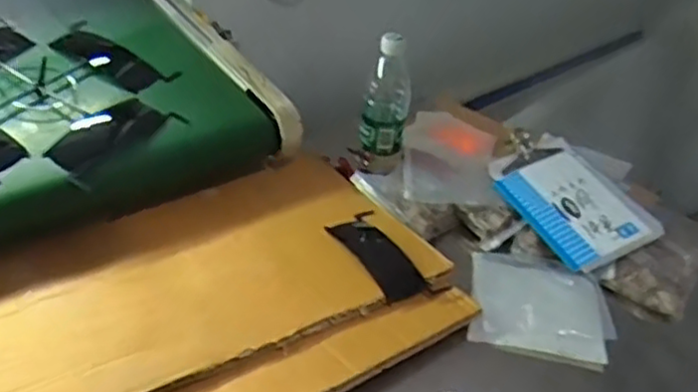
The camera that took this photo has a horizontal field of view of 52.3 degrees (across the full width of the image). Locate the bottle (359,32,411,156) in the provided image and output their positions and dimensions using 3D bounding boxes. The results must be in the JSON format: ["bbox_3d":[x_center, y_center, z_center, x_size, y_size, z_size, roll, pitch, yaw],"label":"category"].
[{"bbox_3d":[0.053,-0.136,1.005,0.064,0.190,0.053,7,32,2],"label":"bottle"}]

